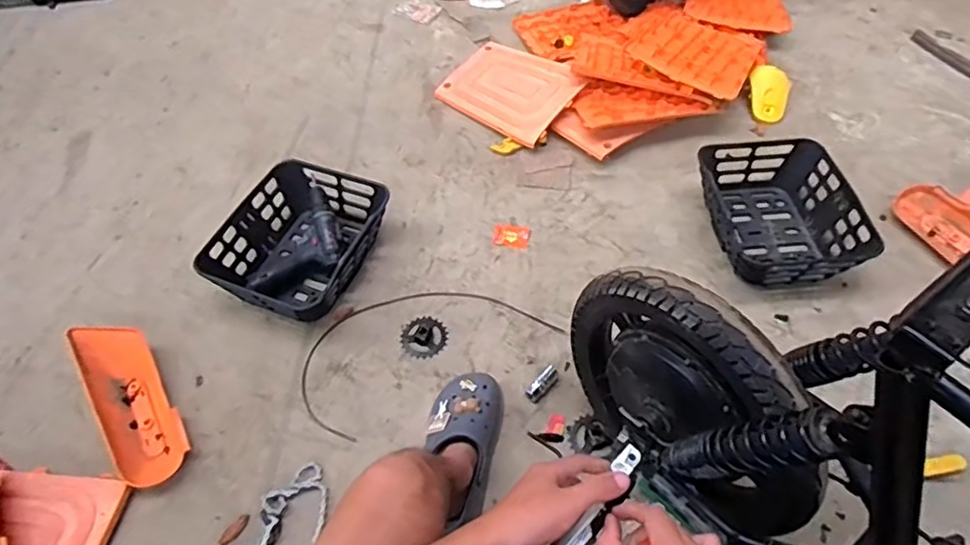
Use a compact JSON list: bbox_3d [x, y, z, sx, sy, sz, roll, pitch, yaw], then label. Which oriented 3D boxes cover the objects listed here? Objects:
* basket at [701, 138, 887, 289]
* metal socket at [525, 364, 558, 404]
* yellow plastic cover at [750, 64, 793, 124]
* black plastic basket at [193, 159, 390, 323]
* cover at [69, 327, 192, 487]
[{"bbox_3d":[0.585,-0.125,1.231,0.280,0.105,0.326,-3,55,0],"label":"basket"},{"bbox_3d":[0.101,0.189,1.040,0.028,0.017,0.077,31,61,21],"label":"metal socket"},{"bbox_3d":[0.692,-0.436,1.473,0.097,0.027,0.150,3,81,3],"label":"yellow plastic cover"},{"bbox_3d":[-0.349,-0.068,1.190,0.266,0.128,0.333,17,57,13],"label":"black plastic basket"},{"bbox_3d":[-0.608,0.222,1.039,0.118,0.066,0.329,-29,59,-17],"label":"cover"}]

